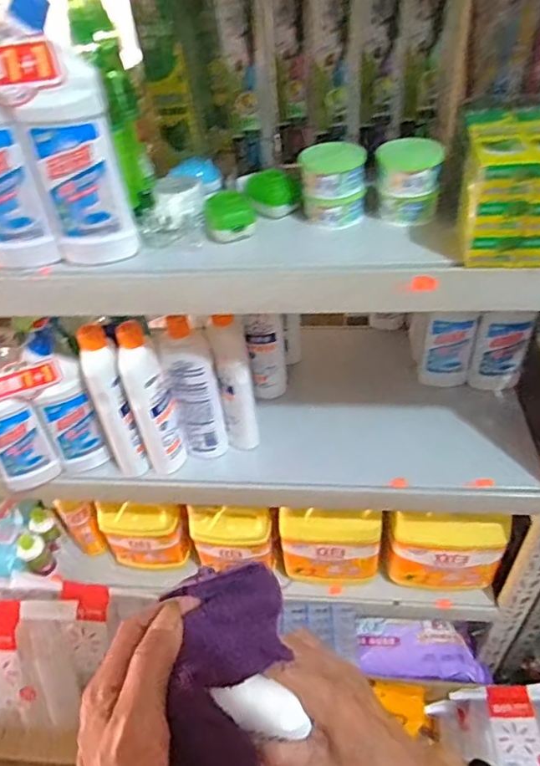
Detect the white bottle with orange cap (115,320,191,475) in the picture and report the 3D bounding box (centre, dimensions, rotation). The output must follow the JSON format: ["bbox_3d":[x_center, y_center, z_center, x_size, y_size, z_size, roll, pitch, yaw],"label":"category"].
[{"bbox_3d":[-0.164,0.031,0.759,0.062,0.247,0.048,-22,45,-17],"label":"white bottle with orange cap"}]

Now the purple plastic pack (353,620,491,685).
[{"bbox_3d":[0.325,0.581,1.169,0.285,0.064,0.106,0,42,6],"label":"purple plastic pack"}]

